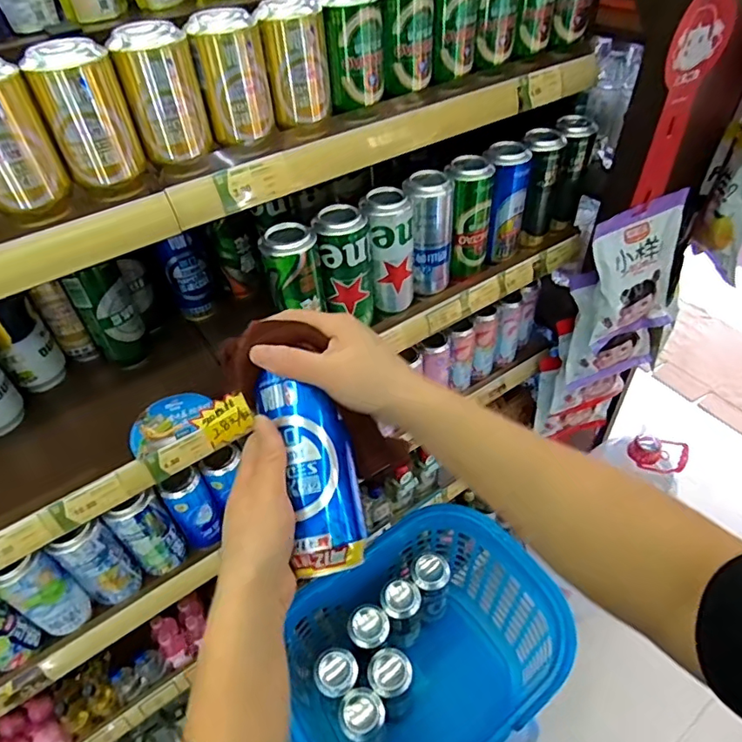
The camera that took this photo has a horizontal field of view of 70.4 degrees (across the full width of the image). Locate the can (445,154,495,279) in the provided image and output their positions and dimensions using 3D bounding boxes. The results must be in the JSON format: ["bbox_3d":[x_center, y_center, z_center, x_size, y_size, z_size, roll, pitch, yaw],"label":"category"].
[{"bbox_3d":[0.130,-0.202,0.716,0.063,0.154,0.056,8,47,9],"label":"can"}]

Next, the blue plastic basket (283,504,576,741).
[{"bbox_3d":[0.063,0.458,0.846,0.406,0.258,0.340,-26,50,-21],"label":"blue plastic basket"}]

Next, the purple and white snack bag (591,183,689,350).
[{"bbox_3d":[0.424,-0.154,0.839,0.180,0.216,0.066,-11,47,-9],"label":"purple and white snack bag"}]

